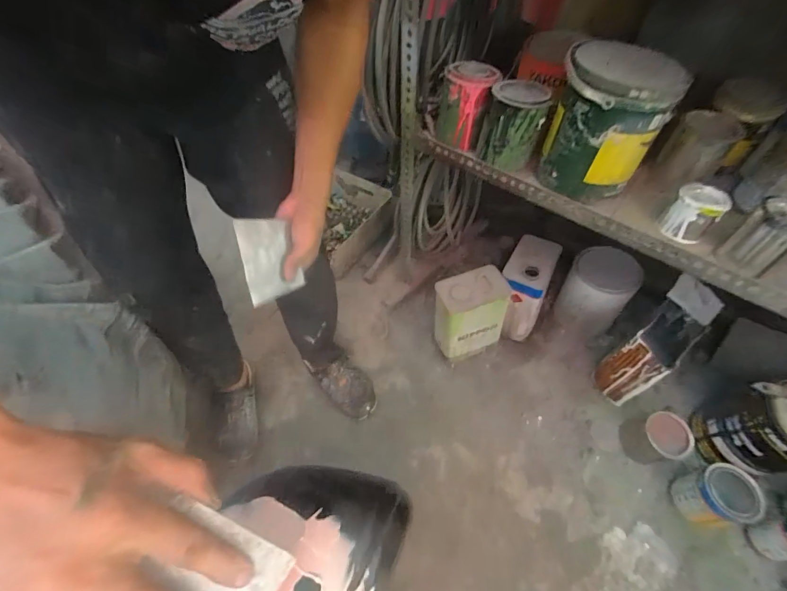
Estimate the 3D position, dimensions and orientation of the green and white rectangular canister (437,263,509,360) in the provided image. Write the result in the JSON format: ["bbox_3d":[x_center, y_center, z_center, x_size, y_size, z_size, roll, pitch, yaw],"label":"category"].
[{"bbox_3d":[0.188,0.050,0.975,0.159,0.218,0.124,-20,56,-17],"label":"green and white rectangular canister"}]

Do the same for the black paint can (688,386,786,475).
[{"bbox_3d":[0.803,0.293,0.820,0.166,0.191,0.160,1,52,-1],"label":"black paint can"}]

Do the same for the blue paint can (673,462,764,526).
[{"bbox_3d":[0.666,0.418,0.790,0.115,0.125,0.107,-1,52,-3],"label":"blue paint can"}]

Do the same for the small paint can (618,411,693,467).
[{"bbox_3d":[0.600,0.328,0.873,0.096,0.116,0.110,-3,53,-5],"label":"small paint can"}]

